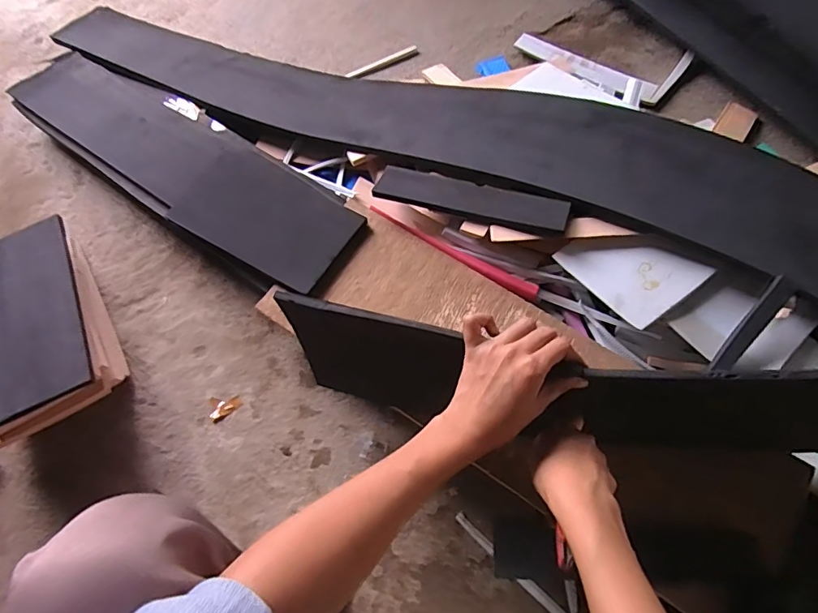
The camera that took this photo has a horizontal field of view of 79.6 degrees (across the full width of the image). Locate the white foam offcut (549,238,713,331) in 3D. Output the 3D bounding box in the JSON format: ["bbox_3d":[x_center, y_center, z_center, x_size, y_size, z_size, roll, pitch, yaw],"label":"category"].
[{"bbox_3d":[0.302,-0.056,0.665,0.131,0.006,0.151,-39,70,-13],"label":"white foam offcut"}]

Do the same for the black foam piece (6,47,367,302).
[{"bbox_3d":[-0.384,-0.246,0.812,0.681,0.053,0.175,33,80,13],"label":"black foam piece"}]

